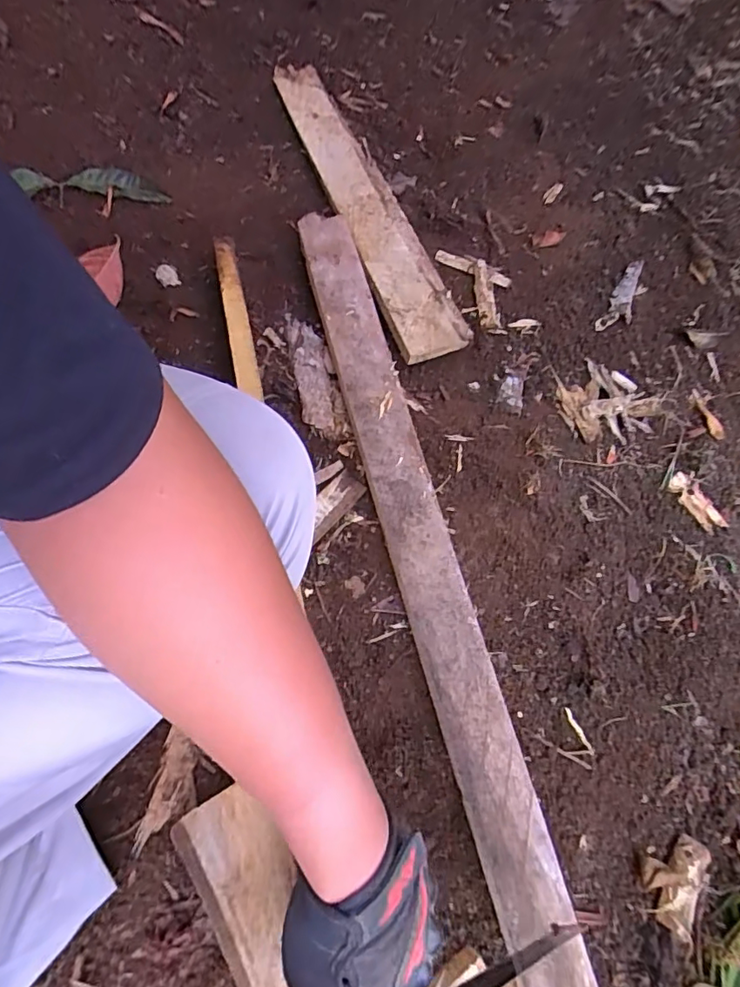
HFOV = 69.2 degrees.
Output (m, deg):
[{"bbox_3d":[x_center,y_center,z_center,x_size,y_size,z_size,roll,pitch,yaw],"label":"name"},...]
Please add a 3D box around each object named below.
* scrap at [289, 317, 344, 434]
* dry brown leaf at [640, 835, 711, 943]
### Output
[{"bbox_3d":[-0.062,-0.132,0.610,0.044,0.020,0.140,-10,68,-6],"label":"scrap"},{"bbox_3d":[0.301,0.379,0.521,0.087,0.022,0.069,-12,74,-24],"label":"dry brown leaf"}]

